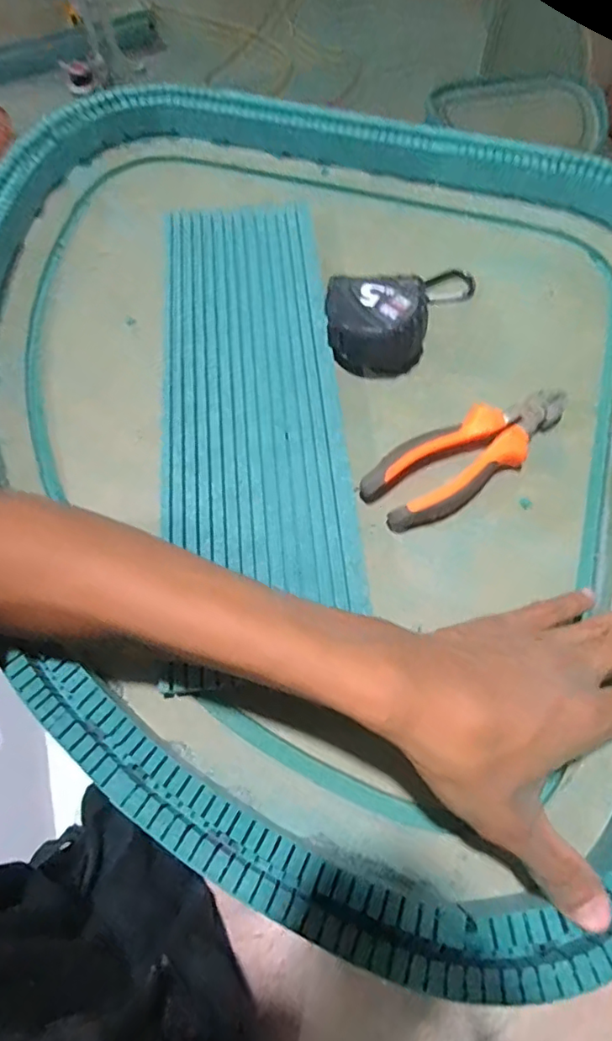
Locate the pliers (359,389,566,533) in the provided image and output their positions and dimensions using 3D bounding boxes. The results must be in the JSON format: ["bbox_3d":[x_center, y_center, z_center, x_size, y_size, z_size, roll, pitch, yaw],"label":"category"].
[{"bbox_3d":[0.112,-0.046,0.364,0.155,0.026,0.049,-30,68,-12],"label":"pliers"}]

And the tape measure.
[{"bbox_3d":[0.070,-0.168,0.412,0.074,0.046,0.130,35,71,15],"label":"tape measure"}]

